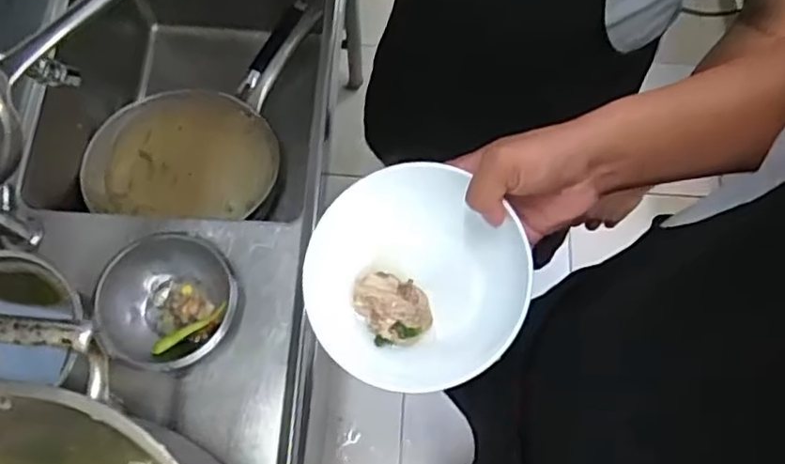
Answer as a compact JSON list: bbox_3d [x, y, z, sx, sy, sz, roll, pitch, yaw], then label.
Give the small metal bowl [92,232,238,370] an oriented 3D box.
[{"bbox_3d":[-0.246,0.080,0.739,0.135,0.075,0.148,0,71,0],"label":"small metal bowl"}]

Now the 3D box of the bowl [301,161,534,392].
[{"bbox_3d":[0.016,0.036,0.507,0.163,0.076,0.162,0,71,0],"label":"bowl"}]

